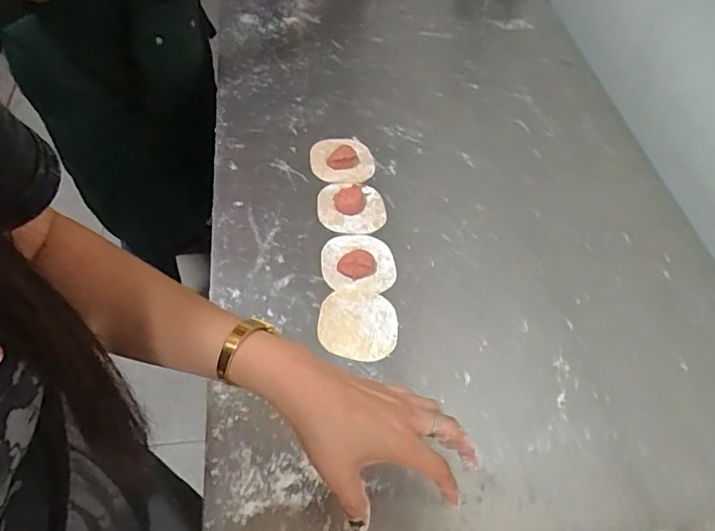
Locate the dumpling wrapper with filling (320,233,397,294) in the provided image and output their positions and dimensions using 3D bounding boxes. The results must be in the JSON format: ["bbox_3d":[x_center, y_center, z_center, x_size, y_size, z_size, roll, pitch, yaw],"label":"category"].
[{"bbox_3d":[0.001,-0.008,0.574,0.080,0.019,0.073,-1,55,-6],"label":"dumpling wrapper with filling"}]

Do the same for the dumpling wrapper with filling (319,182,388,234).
[{"bbox_3d":[-0.007,-0.071,0.620,0.082,0.020,0.071,6,54,-2],"label":"dumpling wrapper with filling"}]

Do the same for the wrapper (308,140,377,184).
[{"bbox_3d":[-0.019,-0.133,0.668,0.081,0.016,0.074,2,53,-2],"label":"wrapper"}]

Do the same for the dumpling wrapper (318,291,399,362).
[{"bbox_3d":[0.001,0.064,0.541,0.081,0.007,0.077,5,53,-5],"label":"dumpling wrapper"}]

